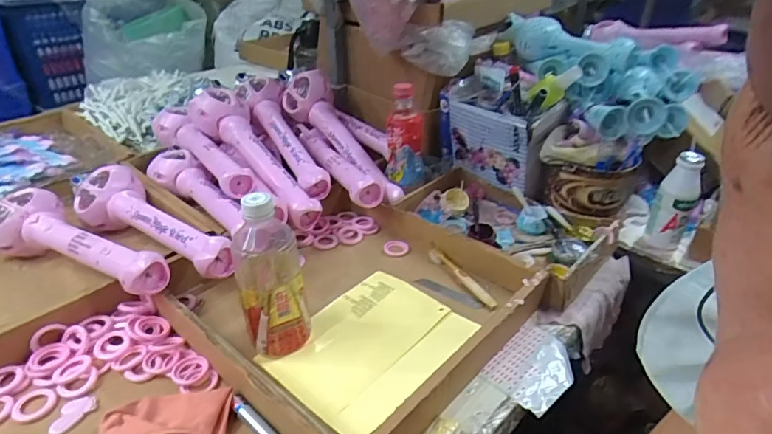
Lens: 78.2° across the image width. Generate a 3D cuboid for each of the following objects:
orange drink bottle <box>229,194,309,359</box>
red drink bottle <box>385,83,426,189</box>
[{"bbox_3d":[-0.123,0.064,0.506,0.067,0.181,0.063,-9,34,-16],"label":"orange drink bottle"},{"bbox_3d":[0.033,-0.135,0.774,0.062,0.163,0.049,5,32,5],"label":"red drink bottle"}]

